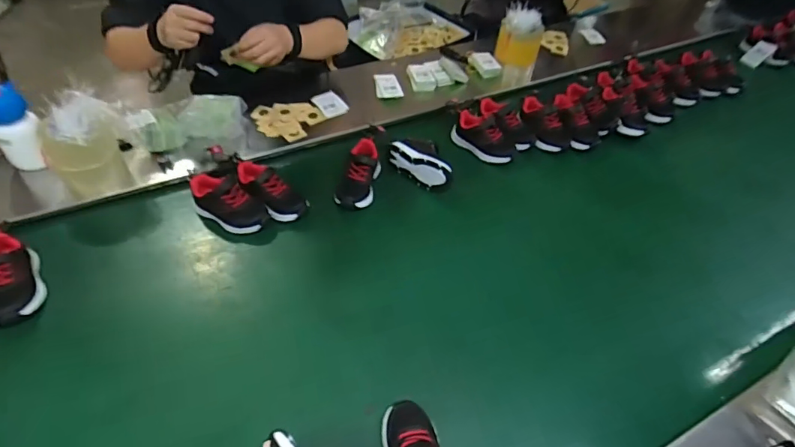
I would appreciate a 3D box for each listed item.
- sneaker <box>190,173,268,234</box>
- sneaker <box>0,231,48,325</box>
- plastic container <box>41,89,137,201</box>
[{"bbox_3d":[-0.300,-0.041,0.841,0.136,0.060,0.075,32,53,22],"label":"sneaker"},{"bbox_3d":[-0.591,0.080,0.708,0.078,0.053,0.135,-23,54,-24],"label":"sneaker"},{"bbox_3d":[-0.560,-0.137,0.856,0.113,0.153,0.107,-3,48,-8],"label":"plastic container"}]

